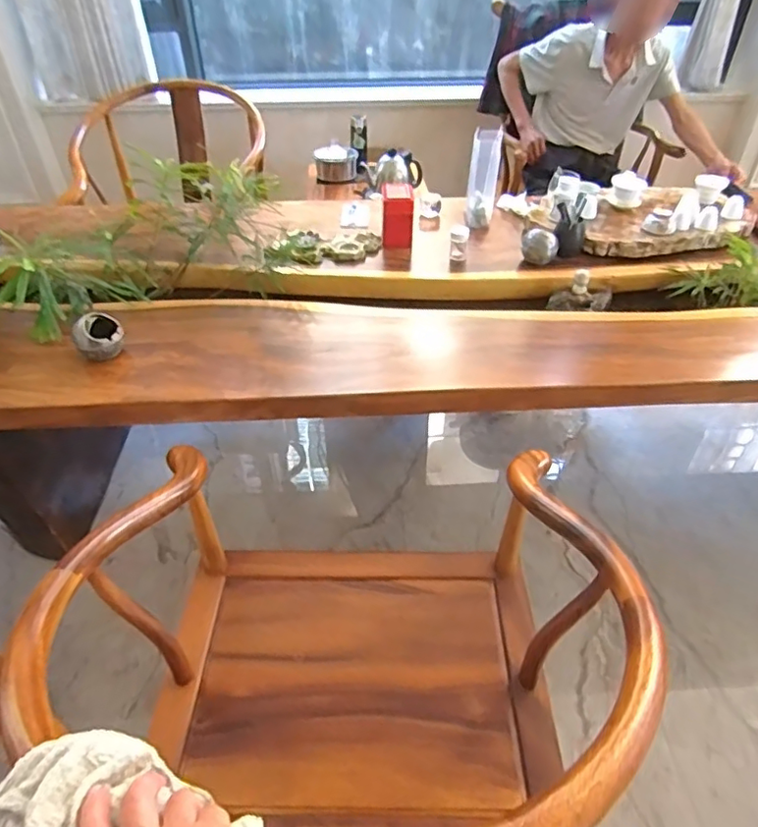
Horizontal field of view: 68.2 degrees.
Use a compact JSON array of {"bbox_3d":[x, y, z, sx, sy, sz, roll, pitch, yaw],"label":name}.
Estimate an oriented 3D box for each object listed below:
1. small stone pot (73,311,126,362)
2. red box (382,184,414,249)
[{"bbox_3d":[-0.551,-0.148,1.107,0.088,0.081,0.080,0,42,0],"label":"small stone pot"},{"bbox_3d":[0.050,-0.526,1.495,0.082,0.135,0.086,1,42,1],"label":"red box"}]

